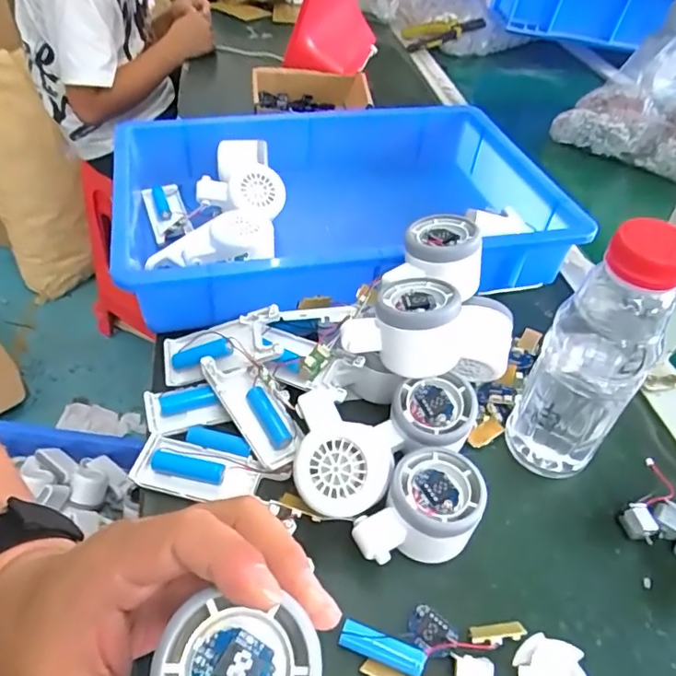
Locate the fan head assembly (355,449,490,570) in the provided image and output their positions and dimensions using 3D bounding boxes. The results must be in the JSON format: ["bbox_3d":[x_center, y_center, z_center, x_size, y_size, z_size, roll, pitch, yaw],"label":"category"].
[{"bbox_3d":[0.055,0.118,0.360,0.058,0.056,0.080,33,51,25],"label":"fan head assembly"}]

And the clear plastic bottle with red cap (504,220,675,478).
[{"bbox_3d":[0.163,0.017,0.367,0.061,0.203,0.053,19,47,14],"label":"clear plastic bottle with red cap"}]

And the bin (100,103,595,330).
[{"bbox_3d":[0.001,-0.112,0.599,0.421,0.133,0.321,-7,46,-11],"label":"bin"}]

